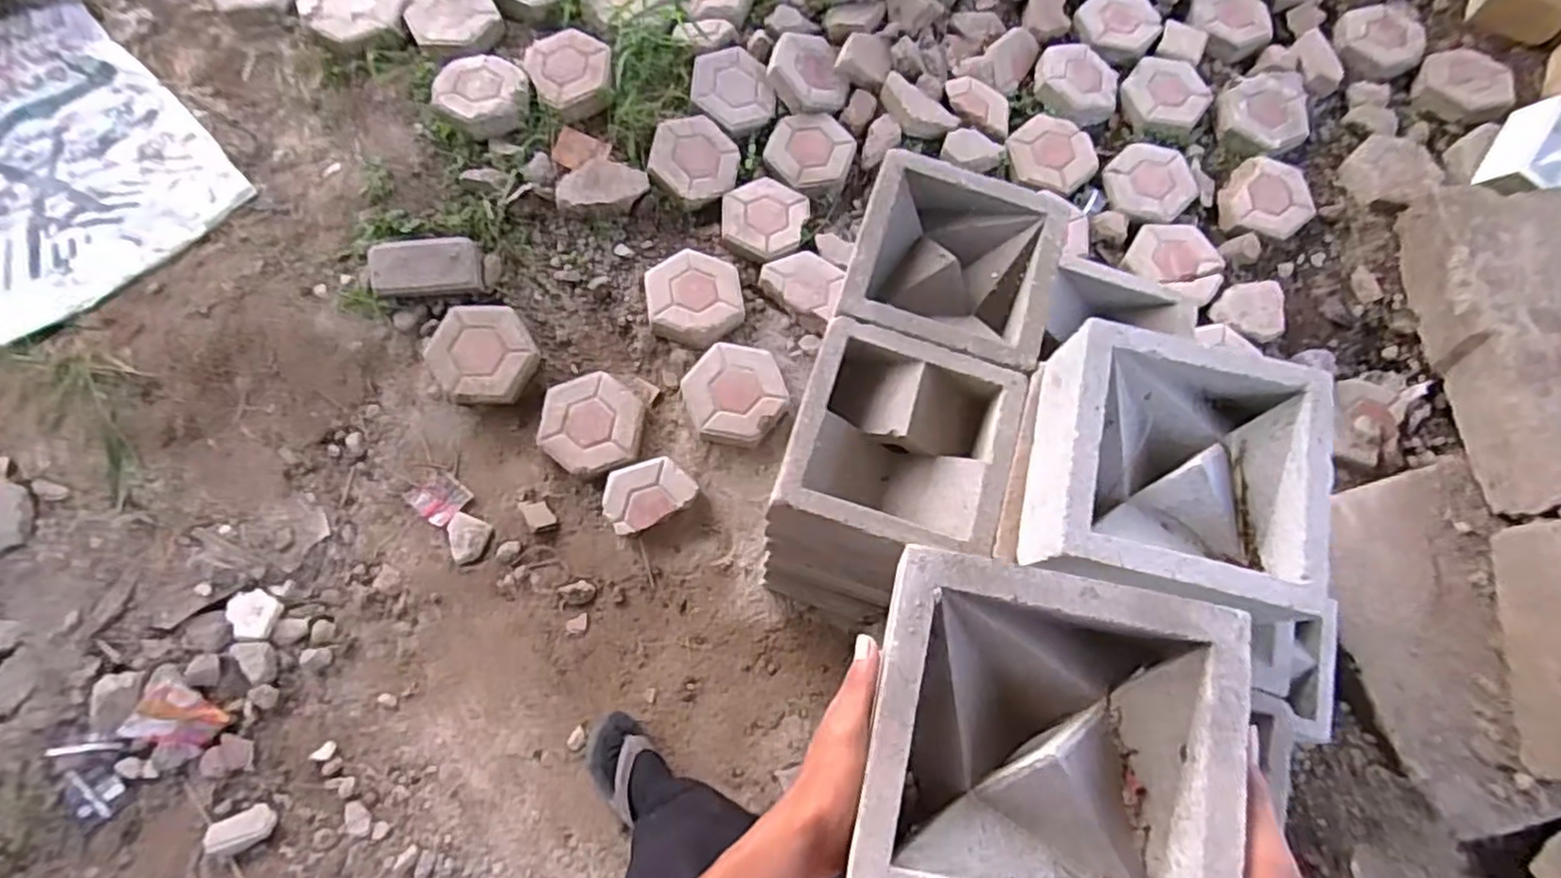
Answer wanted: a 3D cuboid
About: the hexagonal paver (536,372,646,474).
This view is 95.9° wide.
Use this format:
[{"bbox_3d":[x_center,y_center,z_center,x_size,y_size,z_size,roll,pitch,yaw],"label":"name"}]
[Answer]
[{"bbox_3d":[-0.380,-0.031,1.420,0.207,0.050,0.195,38,76,9],"label":"hexagonal paver"}]

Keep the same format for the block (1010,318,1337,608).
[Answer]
[{"bbox_3d":[0.319,0.029,0.588,0.209,0.102,0.205,15,72,3],"label":"block"}]

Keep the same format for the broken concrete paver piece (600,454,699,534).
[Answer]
[{"bbox_3d":[-0.267,0.106,1.399,0.175,0.066,0.128,-32,77,-10],"label":"broken concrete paver piece"}]

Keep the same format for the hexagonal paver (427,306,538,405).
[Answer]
[{"bbox_3d":[-0.605,-0.177,1.439,0.200,0.078,0.212,-37,78,-11],"label":"hexagonal paver"}]

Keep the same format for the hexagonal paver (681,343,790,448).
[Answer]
[{"bbox_3d":[-0.090,-0.095,1.447,0.205,0.062,0.210,-22,76,-8],"label":"hexagonal paver"}]

